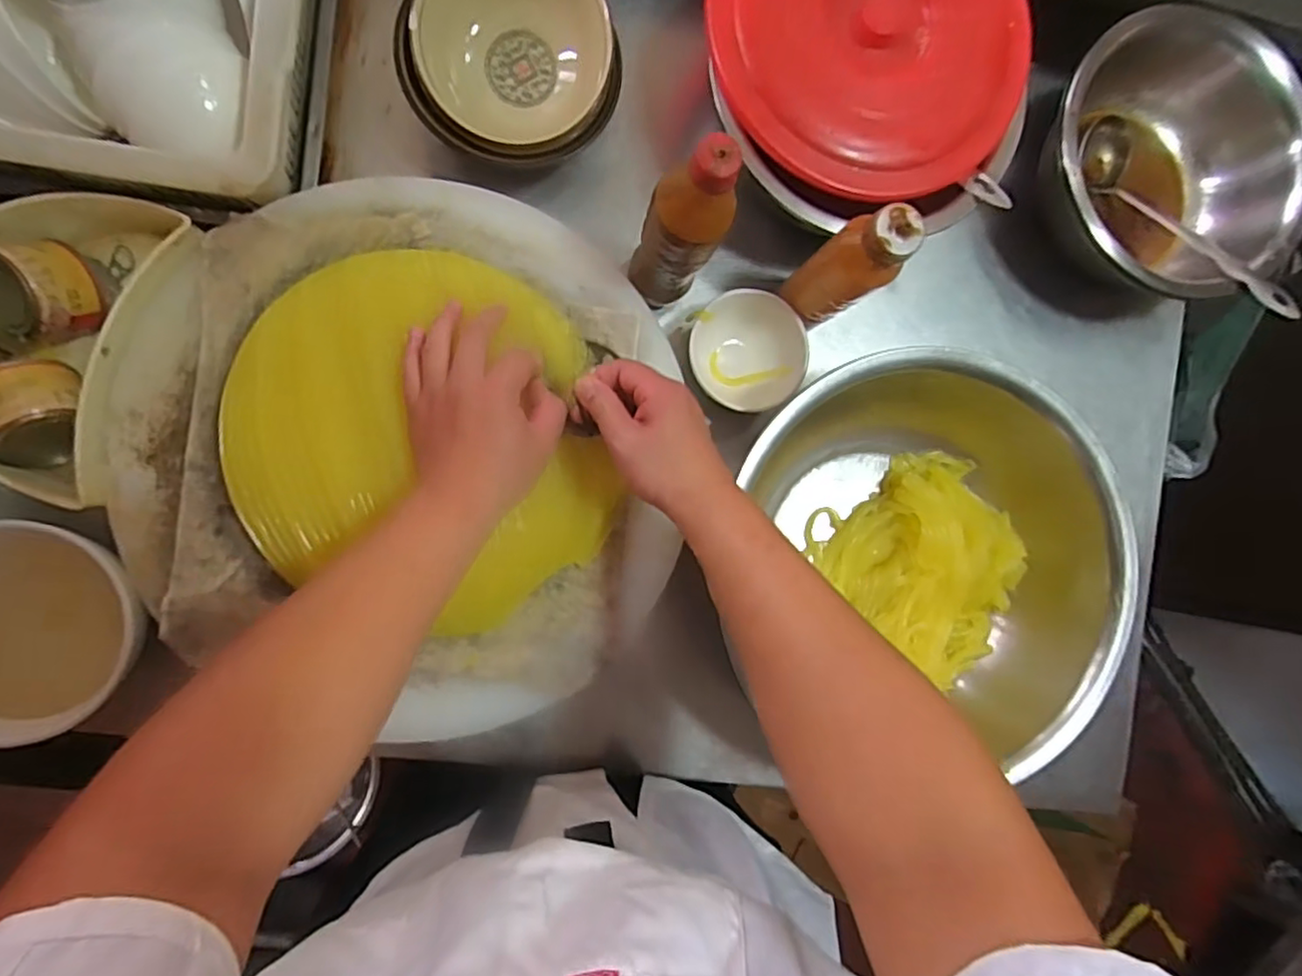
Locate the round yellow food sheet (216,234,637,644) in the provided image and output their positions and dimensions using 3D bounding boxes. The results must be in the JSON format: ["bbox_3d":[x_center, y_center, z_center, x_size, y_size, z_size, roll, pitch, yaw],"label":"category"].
[{"bbox_3d":[-0.176,-0.033,0.502,0.271,0.033,0.304,-19,98,-17],"label":"round yellow food sheet"}]

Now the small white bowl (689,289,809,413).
[{"bbox_3d":[0.091,-0.128,0.596,0.100,0.053,0.107,0,89,-9],"label":"small white bowl"}]

